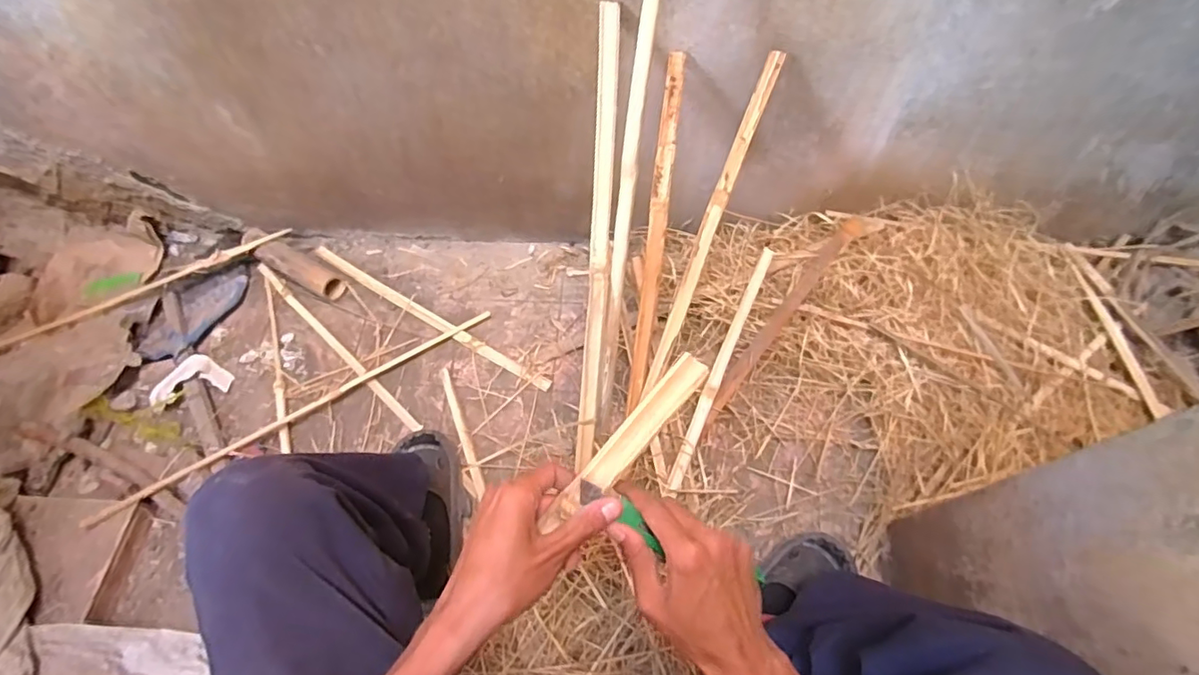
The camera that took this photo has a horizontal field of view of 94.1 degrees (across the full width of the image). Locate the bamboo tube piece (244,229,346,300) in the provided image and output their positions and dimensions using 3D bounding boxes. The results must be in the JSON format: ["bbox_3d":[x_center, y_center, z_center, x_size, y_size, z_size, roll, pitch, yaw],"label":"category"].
[{"bbox_3d":[-0.648,-0.155,1.184,0.260,0.042,0.062,27,67,14],"label":"bamboo tube piece"}]

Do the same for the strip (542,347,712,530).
[{"bbox_3d":[0.022,0.083,0.449,0.027,0.010,0.175,41,82,19],"label":"strip"}]

